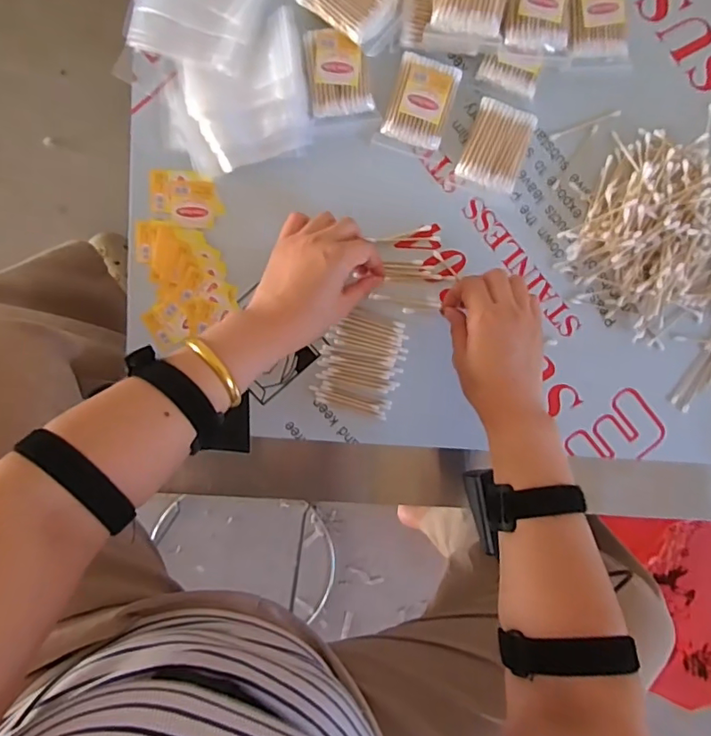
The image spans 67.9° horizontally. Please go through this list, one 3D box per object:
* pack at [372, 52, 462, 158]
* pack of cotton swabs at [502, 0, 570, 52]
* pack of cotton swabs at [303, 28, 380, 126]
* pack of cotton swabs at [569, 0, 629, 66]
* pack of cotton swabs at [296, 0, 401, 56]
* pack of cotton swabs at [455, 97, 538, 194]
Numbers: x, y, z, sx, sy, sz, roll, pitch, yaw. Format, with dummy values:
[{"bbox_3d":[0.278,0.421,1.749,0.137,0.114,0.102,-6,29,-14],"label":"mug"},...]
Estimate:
[{"bbox_3d":[0.060,-0.240,0.485,0.058,0.015,0.082,18,98,-3],"label":"pack"},{"bbox_3d":[0.163,-0.320,0.467,0.056,0.021,0.074,8,99,-2],"label":"pack of cotton swabs"},{"bbox_3d":[-0.014,-0.264,0.479,0.056,0.012,0.078,-7,99,0],"label":"pack of cotton swabs"},{"bbox_3d":[0.223,-0.323,0.482,0.060,0.017,0.080,-2,99,0],"label":"pack of cotton swabs"},{"bbox_3d":[-0.003,-0.321,0.463,0.083,0.018,0.054,35,97,-6],"label":"pack of cotton swabs"},{"bbox_3d":[0.134,-0.207,0.496,0.059,0.015,0.072,18,98,-3],"label":"pack of cotton swabs"}]

